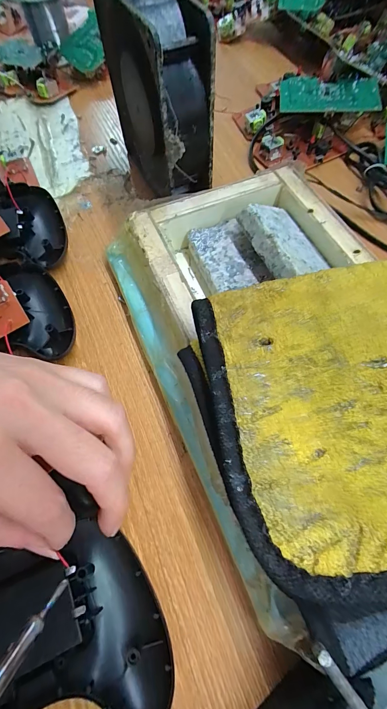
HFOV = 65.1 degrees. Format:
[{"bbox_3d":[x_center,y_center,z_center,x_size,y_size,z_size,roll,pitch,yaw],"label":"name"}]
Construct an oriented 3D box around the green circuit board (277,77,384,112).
[{"bbox_3d":[0.130,-0.252,0.292,0.090,0.005,0.051,4,72,7],"label":"green circuit board"}]

